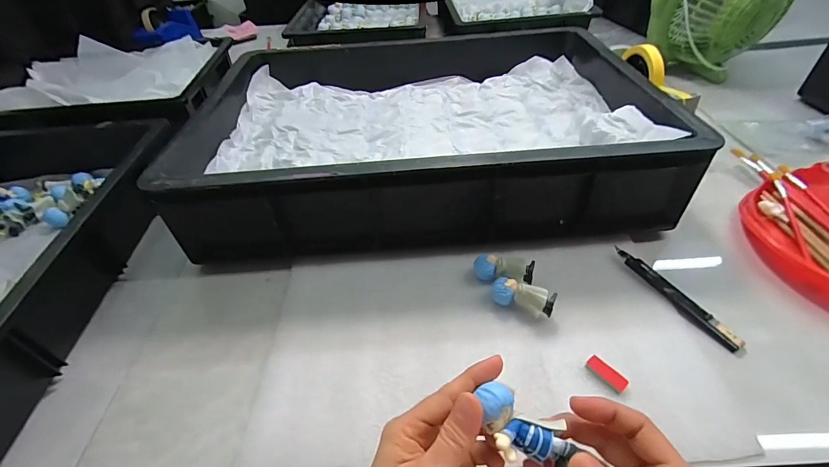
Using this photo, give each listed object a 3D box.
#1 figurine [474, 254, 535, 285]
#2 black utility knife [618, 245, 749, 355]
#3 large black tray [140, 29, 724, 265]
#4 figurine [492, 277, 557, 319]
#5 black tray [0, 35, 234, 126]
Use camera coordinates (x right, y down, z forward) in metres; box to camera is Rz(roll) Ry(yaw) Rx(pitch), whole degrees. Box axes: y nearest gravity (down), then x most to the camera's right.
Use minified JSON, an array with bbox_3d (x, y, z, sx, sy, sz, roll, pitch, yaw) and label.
[{"bbox_3d":[0.095,0.039,0.411,0.061,0.030,0.024,12,47,17],"label":"figurine"},{"bbox_3d":[0.263,0.062,0.391,0.021,0.010,0.135,-24,52,-18],"label":"black utility knife"},{"bbox_3d":[0.008,-0.176,0.550,0.575,0.114,0.413,-5,44,0],"label":"large black tray"},{"bbox_3d":[0.108,0.066,0.385,0.058,0.033,0.022,20,50,23],"label":"figurine"},{"bbox_3d":[-0.612,-0.276,0.737,0.473,0.104,0.300,-5,44,0],"label":"black tray"}]

